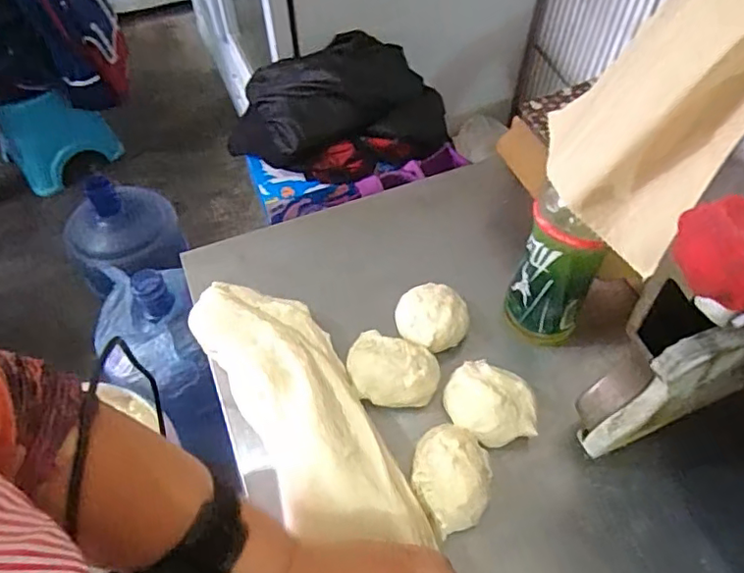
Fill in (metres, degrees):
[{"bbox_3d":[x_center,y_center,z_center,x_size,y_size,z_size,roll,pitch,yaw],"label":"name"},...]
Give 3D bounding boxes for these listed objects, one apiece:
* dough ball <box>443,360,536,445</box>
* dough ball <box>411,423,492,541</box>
[{"bbox_3d":[0.103,0.106,0.511,0.078,0.040,0.064,38,68,20],"label":"dough ball"},{"bbox_3d":[0.064,0.156,0.475,0.060,0.046,0.083,15,62,10],"label":"dough ball"}]

